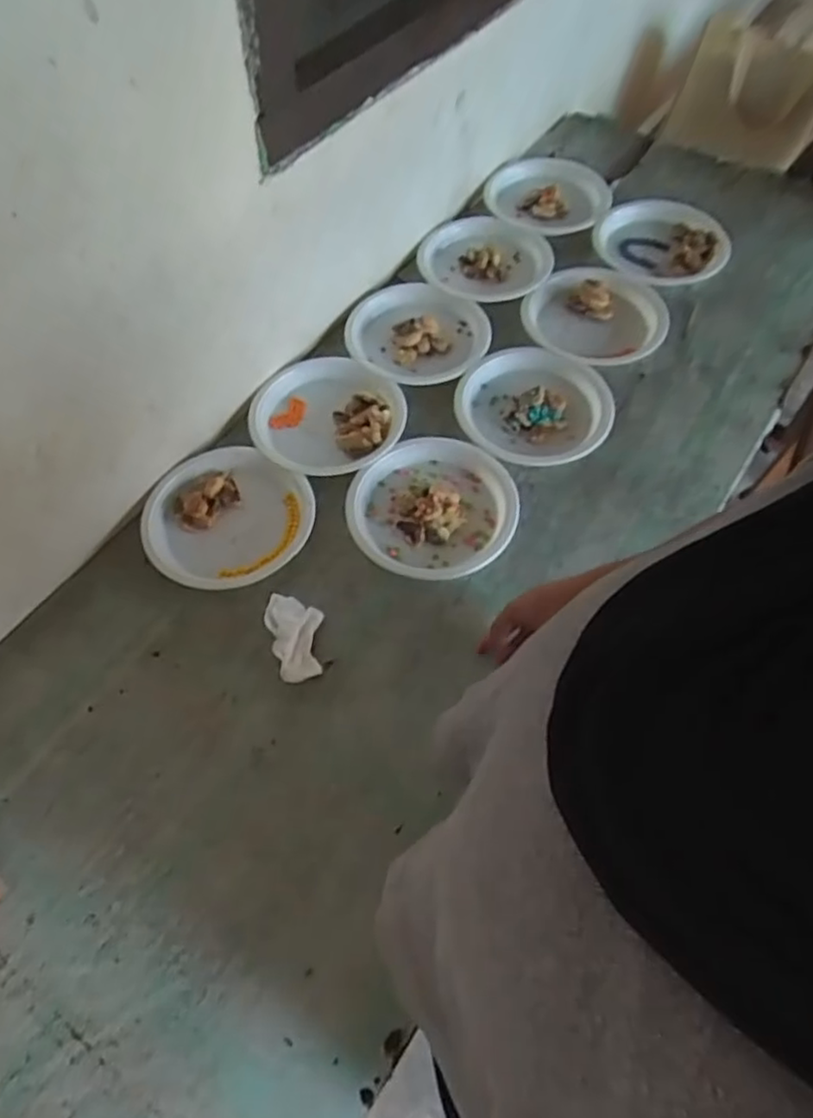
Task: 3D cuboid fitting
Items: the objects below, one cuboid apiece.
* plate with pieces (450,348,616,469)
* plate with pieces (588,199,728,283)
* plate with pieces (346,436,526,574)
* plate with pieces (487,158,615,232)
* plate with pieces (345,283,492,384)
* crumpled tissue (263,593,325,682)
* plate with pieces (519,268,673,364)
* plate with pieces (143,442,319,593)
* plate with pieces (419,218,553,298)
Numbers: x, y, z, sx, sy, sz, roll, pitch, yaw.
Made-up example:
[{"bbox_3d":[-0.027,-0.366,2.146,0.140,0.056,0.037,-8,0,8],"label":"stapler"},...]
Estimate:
[{"bbox_3d":[0.173,-0.210,0.931,0.205,0.025,0.192,5,59,6],"label":"plate with pieces"},{"bbox_3d":[0.413,-0.517,1.134,0.184,0.037,0.200,-7,57,10],"label":"plate with pieces"},{"bbox_3d":[0.034,-0.065,0.855,0.212,0.036,0.184,-14,59,-6],"label":"plate with pieces"},{"bbox_3d":[0.255,-0.647,1.215,0.202,0.029,0.195,-1,59,2],"label":"plate with pieces"},{"bbox_3d":[0.018,-0.335,1.017,0.201,0.044,0.198,-1,59,2],"label":"plate with pieces"},{"bbox_3d":[-0.122,0.086,0.759,0.057,0.040,0.084,-6,59,-5],"label":"crumpled tissue"},{"bbox_3d":[0.286,-0.361,1.034,0.219,0.036,0.182,2,59,4],"label":"plate with pieces"},{"bbox_3d":[-0.219,-0.052,0.850,0.191,0.019,0.196,-1,59,2],"label":"plate with pieces"},{"bbox_3d":[0.128,-0.485,1.115,0.211,0.042,0.198,1,52,-1],"label":"plate with pieces"}]

